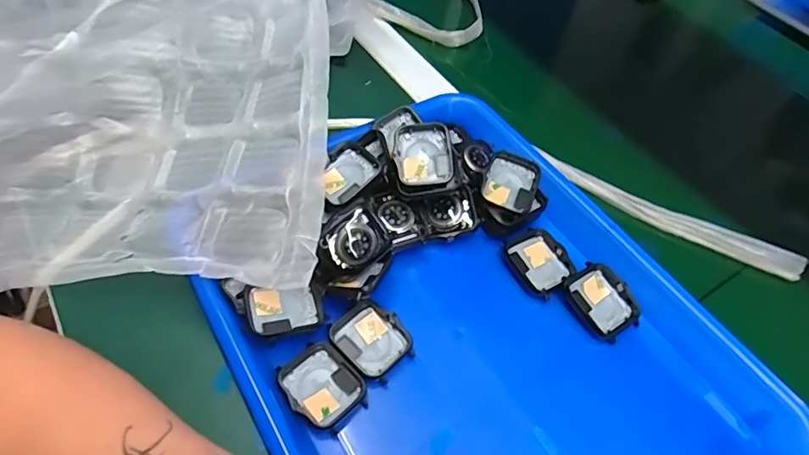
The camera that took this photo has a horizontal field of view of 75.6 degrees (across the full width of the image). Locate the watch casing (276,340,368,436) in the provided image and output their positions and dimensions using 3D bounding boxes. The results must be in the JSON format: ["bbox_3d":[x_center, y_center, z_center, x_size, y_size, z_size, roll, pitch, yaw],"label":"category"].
[{"bbox_3d":[-0.045,0.090,0.297,0.038,0.016,0.046,-37,64,-26],"label":"watch casing"}]

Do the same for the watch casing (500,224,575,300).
[{"bbox_3d":[0.090,0.022,0.348,0.038,0.005,0.044,-25,59,-20],"label":"watch casing"}]

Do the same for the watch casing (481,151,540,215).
[{"bbox_3d":[0.074,-0.031,0.365,0.037,0.007,0.041,18,73,2],"label":"watch casing"}]

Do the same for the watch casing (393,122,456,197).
[{"bbox_3d":[0.013,-0.045,0.348,0.039,0.009,0.046,-8,79,-5],"label":"watch casing"}]

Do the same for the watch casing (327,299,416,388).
[{"bbox_3d":[-0.019,0.069,0.313,0.037,0.013,0.045,-35,63,-25],"label":"watch casing"}]

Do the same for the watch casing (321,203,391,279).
[{"bbox_3d":[-0.030,0.010,0.316,0.039,0.036,0.007,-36,23,-12],"label":"watch casing"}]

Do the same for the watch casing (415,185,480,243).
[{"bbox_3d":[0.029,-0.008,0.351,0.042,0.014,0.030,-20,82,-8],"label":"watch casing"}]

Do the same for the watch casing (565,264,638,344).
[{"bbox_3d":[0.126,0.047,0.332,0.036,0.008,0.045,-23,58,-19],"label":"watch casing"}]

